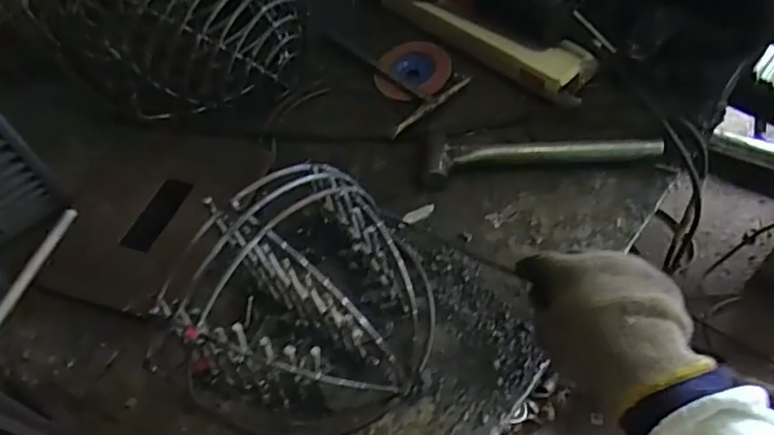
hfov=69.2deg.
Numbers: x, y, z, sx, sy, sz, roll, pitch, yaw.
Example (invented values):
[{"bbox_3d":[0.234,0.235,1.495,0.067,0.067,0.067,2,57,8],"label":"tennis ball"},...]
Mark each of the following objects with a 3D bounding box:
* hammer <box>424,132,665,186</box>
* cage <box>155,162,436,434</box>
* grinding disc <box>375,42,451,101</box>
[{"bbox_3d":[0.157,-0.069,0.585,0.234,0.027,0.057,-1,54,5],"label":"hammer"},{"bbox_3d":[-0.056,0.059,0.461,0.183,0.125,0.216,12,56,14],"label":"cage"},{"bbox_3d":[0.033,-0.183,0.700,0.090,0.016,0.092,-3,54,4],"label":"grinding disc"}]

